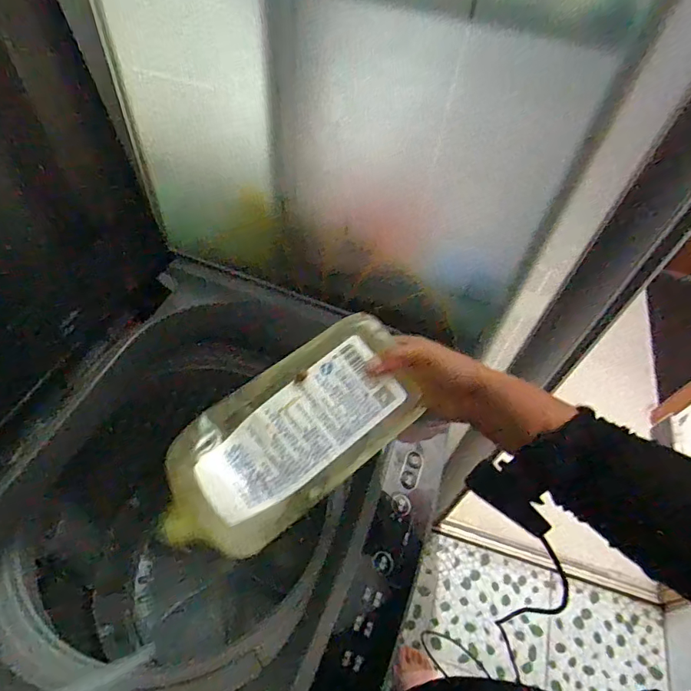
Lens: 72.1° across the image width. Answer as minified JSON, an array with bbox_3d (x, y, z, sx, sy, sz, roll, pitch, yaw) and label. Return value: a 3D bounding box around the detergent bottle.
[{"bbox_3d":[-0.035,0.074,0.405,0.209,0.065,0.115,-36,78,-14],"label":"detergent bottle"}]

